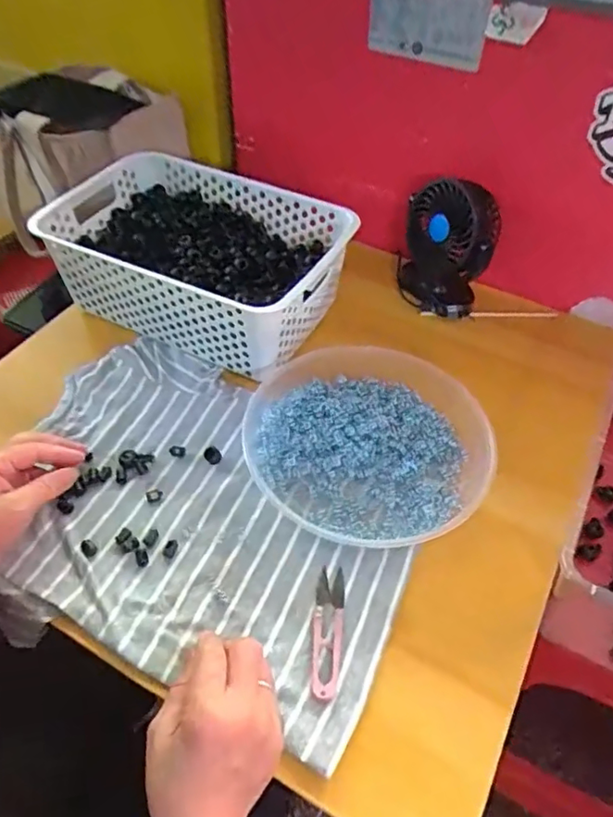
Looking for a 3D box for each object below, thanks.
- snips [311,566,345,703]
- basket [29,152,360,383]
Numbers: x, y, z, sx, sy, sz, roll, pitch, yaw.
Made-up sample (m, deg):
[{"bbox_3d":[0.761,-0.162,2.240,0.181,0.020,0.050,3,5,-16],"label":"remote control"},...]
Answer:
[{"bbox_3d":[0.017,0.172,0.448,0.024,0.008,0.100,5,49,2],"label":"snips"},{"bbox_3d":[-0.121,-0.174,0.661,0.315,0.101,0.205,23,52,16],"label":"basket"}]

